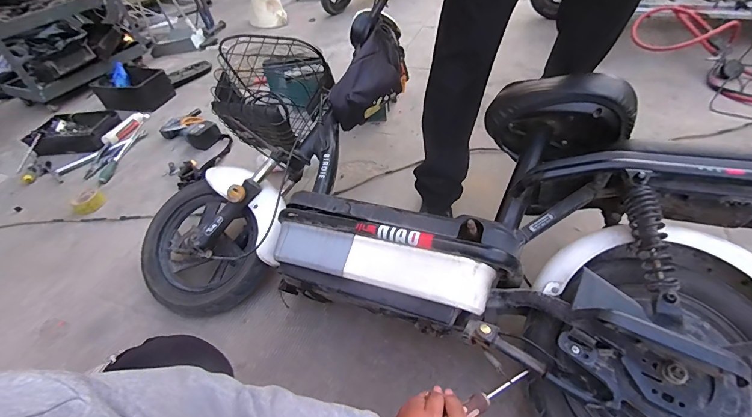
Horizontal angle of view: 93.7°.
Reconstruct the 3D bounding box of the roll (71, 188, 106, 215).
[{"bbox_3d":[-0.996,-0.027,1.216,0.092,0.037,0.092,-3,47,4],"label":"roll"}]

